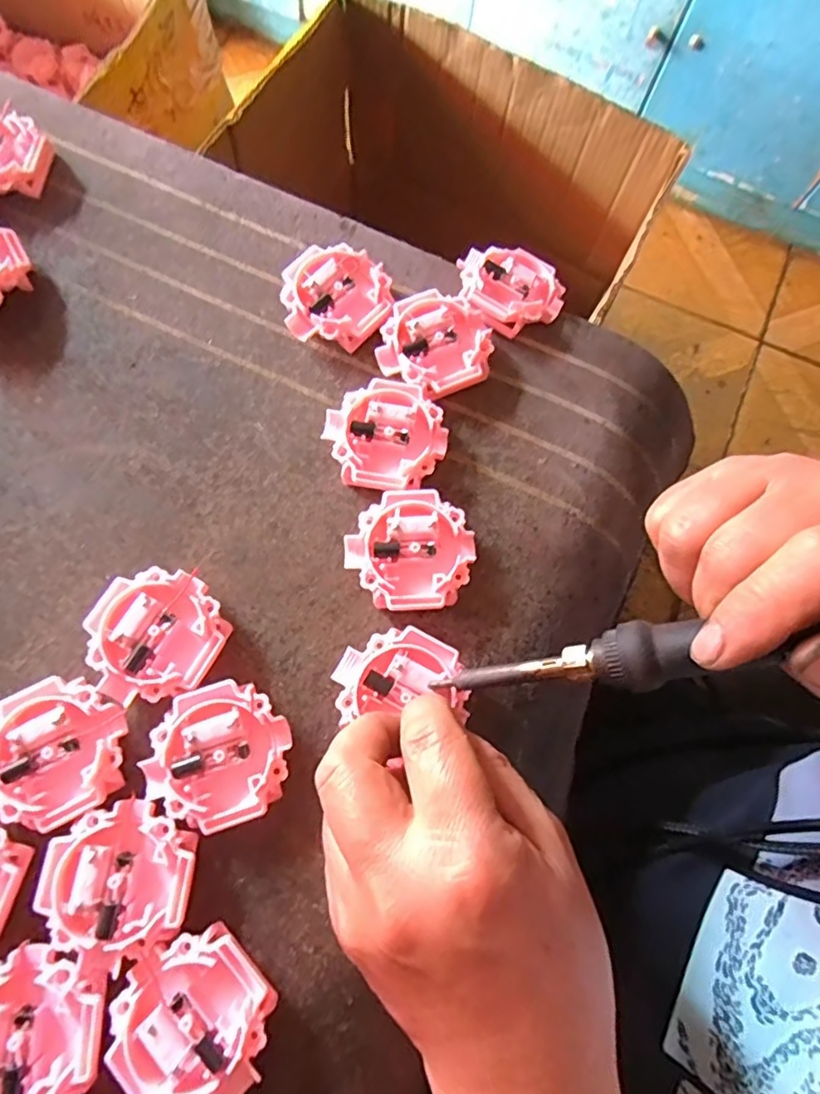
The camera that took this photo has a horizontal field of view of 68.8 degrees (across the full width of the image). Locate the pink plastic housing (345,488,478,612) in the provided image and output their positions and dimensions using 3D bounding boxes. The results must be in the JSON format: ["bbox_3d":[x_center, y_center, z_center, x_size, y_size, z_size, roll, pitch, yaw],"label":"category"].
[{"bbox_3d":[0.001,0.002,0.264,0.051,0.015,0.052,0,74,-2],"label":"pink plastic housing"}]

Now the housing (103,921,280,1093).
[{"bbox_3d":[-0.076,0.169,0.211,0.051,0.013,0.054,-42,80,-12],"label":"housing"}]

